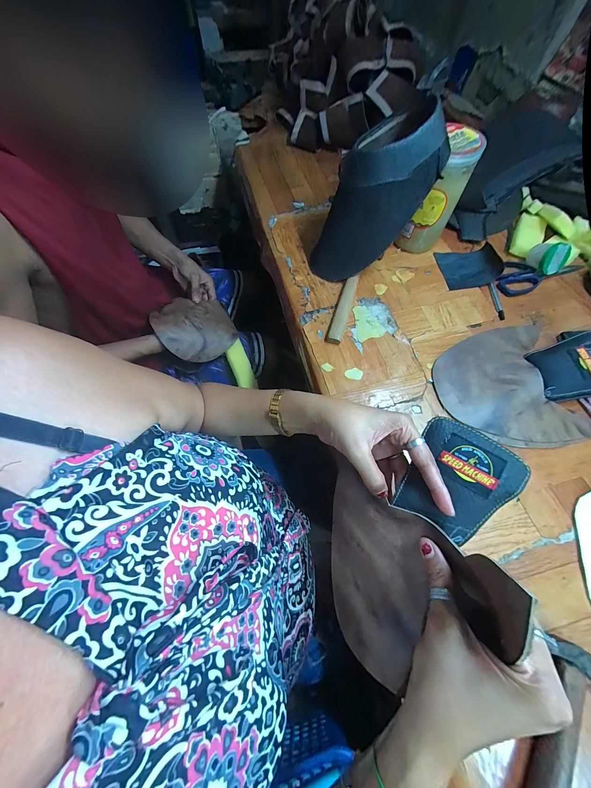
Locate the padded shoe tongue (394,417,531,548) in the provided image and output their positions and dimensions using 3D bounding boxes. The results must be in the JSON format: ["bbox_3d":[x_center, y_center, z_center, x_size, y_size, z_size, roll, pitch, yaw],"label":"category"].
[{"bbox_3d":[0.153,0.081,0.255,0.085,0.012,0.098,28,90,24],"label":"padded shoe tongue"}]

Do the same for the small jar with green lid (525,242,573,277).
[{"bbox_3d":[0.462,-0.253,0.503,0.045,0.050,0.057,10,40,-25],"label":"small jar with green lid"}]

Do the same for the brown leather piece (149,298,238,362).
[{"bbox_3d":[-0.234,-0.163,0.637,0.162,0.066,0.168,-23,67,-11],"label":"brown leather piece"}]

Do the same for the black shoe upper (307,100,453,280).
[{"bbox_3d":[0.125,-0.325,0.466,0.131,0.271,0.119,19,37,-16],"label":"black shoe upper"}]

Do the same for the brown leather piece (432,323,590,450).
[{"bbox_3d":[0.320,-0.012,0.416,0.200,0.022,0.194,-11,66,-6],"label":"brown leather piece"}]

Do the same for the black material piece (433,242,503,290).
[{"bbox_3d":[0.340,-0.247,0.528,0.111,0.014,0.094,-6,65,-3],"label":"black material piece"}]

